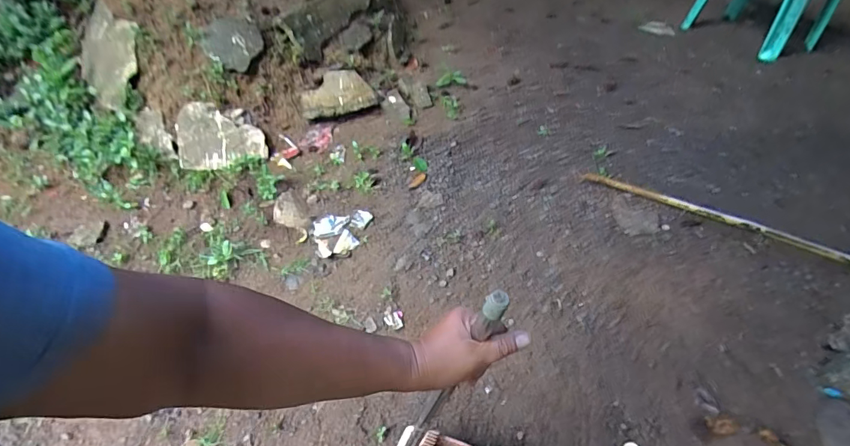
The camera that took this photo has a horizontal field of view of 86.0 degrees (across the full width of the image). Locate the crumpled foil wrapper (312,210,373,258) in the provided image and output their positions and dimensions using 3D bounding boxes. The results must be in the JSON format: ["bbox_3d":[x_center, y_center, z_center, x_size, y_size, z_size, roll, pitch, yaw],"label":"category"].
[{"bbox_3d":[-0.262,0.030,1.459,0.181,0.014,0.160,-12,54,-5],"label":"crumpled foil wrapper"}]

